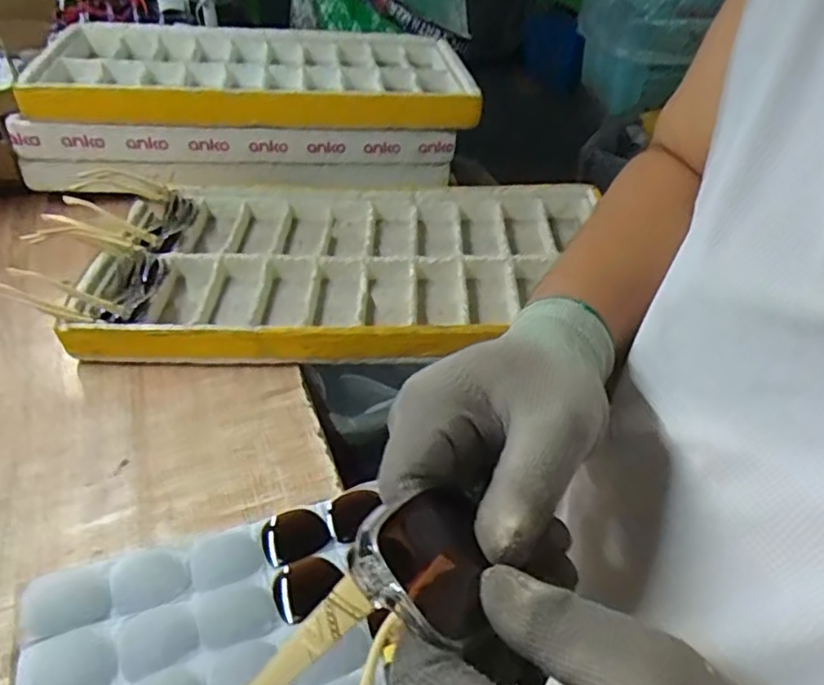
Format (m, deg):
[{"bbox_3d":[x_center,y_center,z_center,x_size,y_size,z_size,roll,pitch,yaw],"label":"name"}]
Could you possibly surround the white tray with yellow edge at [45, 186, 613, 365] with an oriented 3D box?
[{"bbox_3d":[-0.074,-0.117,0.871,0.683,0.058,0.372,-1,43,-1],"label":"white tray with yellow edge"}]

